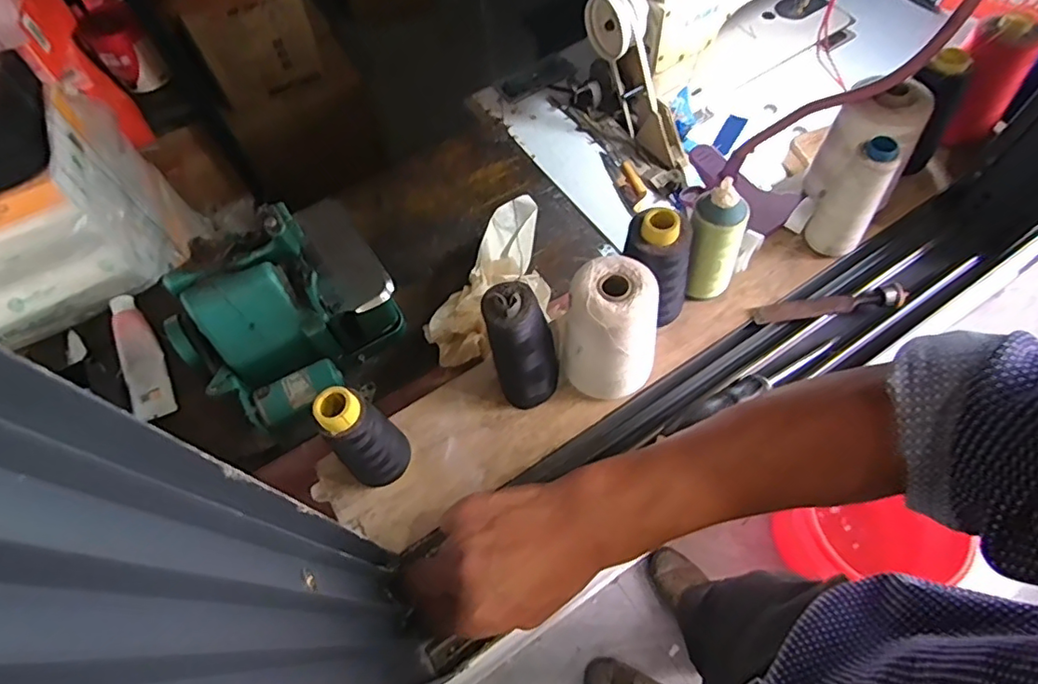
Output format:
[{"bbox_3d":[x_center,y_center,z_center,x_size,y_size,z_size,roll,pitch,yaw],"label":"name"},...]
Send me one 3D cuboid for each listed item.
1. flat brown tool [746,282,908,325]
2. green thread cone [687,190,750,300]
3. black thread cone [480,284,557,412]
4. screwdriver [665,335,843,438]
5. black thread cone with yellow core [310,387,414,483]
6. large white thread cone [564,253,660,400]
[{"bbox_3d":[0.267,-0.033,0.493,0.127,0.018,0.019,-6,63,0],"label":"flat brown tool"},{"bbox_3d":[0.159,-0.076,0.471,0.046,0.104,0.039,11,64,8],"label":"green thread cone"},{"bbox_3d":[0.006,0.005,0.429,0.051,0.111,0.051,-21,64,-8],"label":"black thread cone"},{"bbox_3d":[0.188,0.035,0.451,0.182,0.031,0.028,-26,65,-10],"label":"screwdriver"},{"bbox_3d":[-0.109,0.069,0.407,0.046,0.099,0.043,-42,69,-17],"label":"black thread cone with yellow core"},{"bbox_3d":[0.069,-0.008,0.429,0.066,0.101,0.069,2,63,4],"label":"large white thread cone"}]

